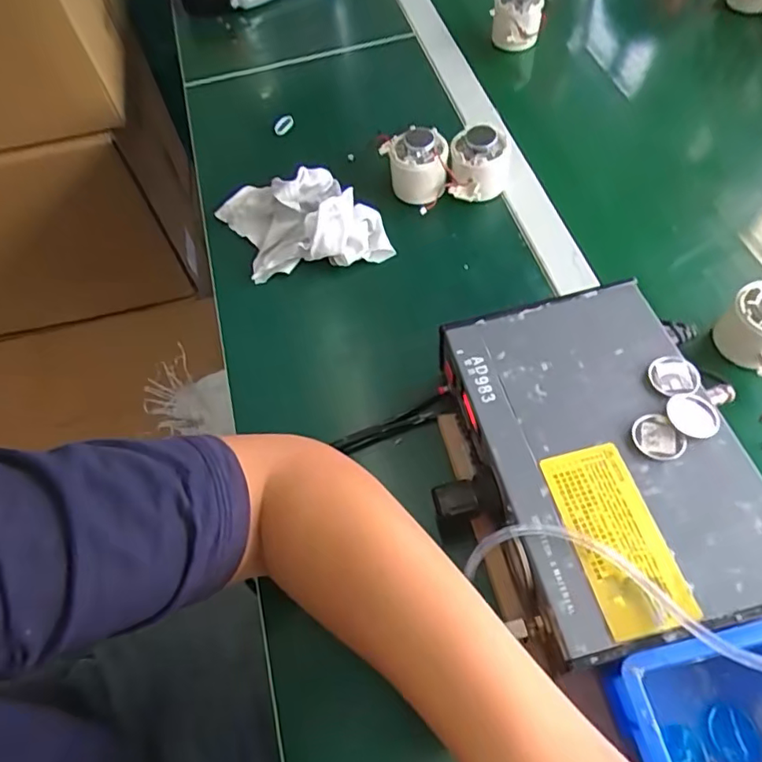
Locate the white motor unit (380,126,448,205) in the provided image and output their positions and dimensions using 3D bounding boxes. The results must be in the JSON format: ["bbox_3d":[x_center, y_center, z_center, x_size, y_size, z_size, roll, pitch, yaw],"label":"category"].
[{"bbox_3d":[0.035,-0.217,0.560,0.058,0.063,0.063,-12,60,-3],"label":"white motor unit"}]

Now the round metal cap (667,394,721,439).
[{"bbox_3d":[0.201,0.023,0.358,0.032,0.004,0.030,-2,60,3],"label":"round metal cap"}]

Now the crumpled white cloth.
[{"bbox_3d":[-0.079,-0.157,0.544,0.158,0.038,0.112,-12,60,-3],"label":"crumpled white cloth"}]

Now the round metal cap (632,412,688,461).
[{"bbox_3d":[0.174,0.036,0.351,0.024,0.008,0.031,-30,63,-12],"label":"round metal cap"}]

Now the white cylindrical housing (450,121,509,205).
[{"bbox_3d":[0.095,-0.208,0.540,0.053,0.056,0.053,-2,60,3],"label":"white cylindrical housing"}]

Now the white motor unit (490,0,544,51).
[{"bbox_3d":[0.161,-0.429,0.659,0.055,0.062,0.055,11,62,10],"label":"white motor unit"}]

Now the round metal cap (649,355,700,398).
[{"bbox_3d":[0.199,-0.004,0.375,0.032,0.005,0.031,-2,60,3],"label":"round metal cap"}]

